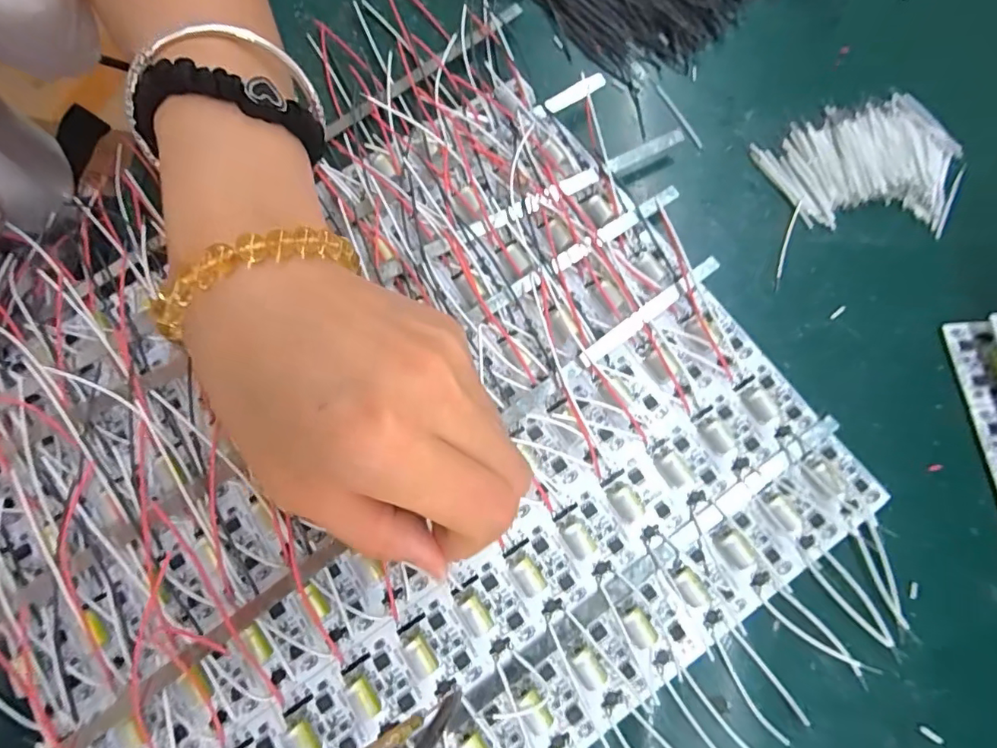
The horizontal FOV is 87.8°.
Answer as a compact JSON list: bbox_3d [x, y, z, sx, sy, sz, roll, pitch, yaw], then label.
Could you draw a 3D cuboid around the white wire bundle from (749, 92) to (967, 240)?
[{"bbox_3d":[0.173,-0.094,0.240,0.085,0.007,0.070,-26,76,-9],"label":"white wire bundle"}]

